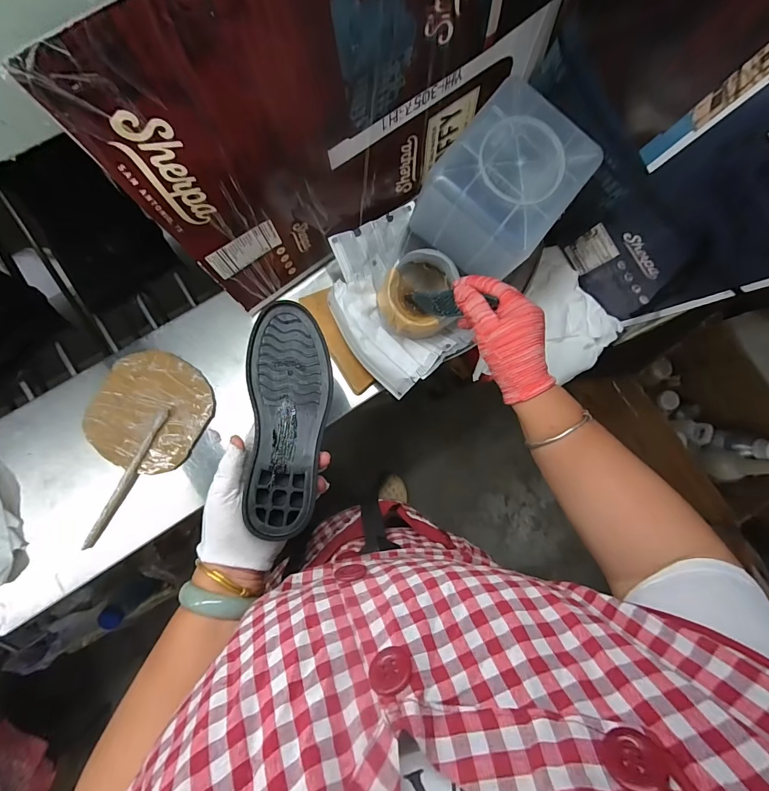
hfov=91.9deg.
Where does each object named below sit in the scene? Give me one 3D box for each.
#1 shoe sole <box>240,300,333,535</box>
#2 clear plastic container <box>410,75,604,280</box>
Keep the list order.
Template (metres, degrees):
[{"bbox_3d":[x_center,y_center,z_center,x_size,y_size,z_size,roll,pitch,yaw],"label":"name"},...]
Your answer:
[{"bbox_3d":[-0.090,0.017,0.348,0.074,0.017,0.213,0,76,-5],"label":"shoe sole"},{"bbox_3d":[0.132,-0.228,0.417,0.129,0.099,0.149,40,82,0],"label":"clear plastic container"}]

